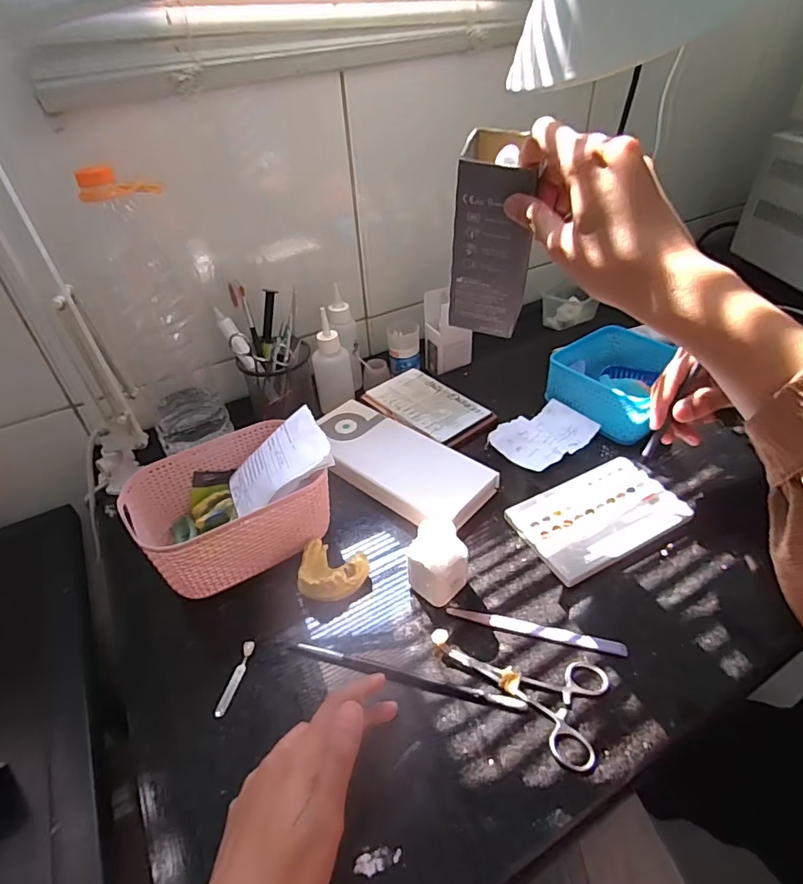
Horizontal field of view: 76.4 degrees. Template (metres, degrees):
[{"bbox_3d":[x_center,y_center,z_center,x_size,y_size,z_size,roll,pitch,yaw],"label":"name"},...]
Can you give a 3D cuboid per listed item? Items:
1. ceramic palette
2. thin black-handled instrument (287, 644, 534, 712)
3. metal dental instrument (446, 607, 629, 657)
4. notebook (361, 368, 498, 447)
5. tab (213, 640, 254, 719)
[{"bbox_3d":[0.187,0.066,0.486,0.152,0.013,0.096,-21,44,-20],"label":"ceramic palette"},{"bbox_3d":[0.003,0.175,0.383,0.176,0.009,0.008,9,42,14],"label":"thin black-handled instrument"},{"bbox_3d":[0.105,0.150,0.405,0.136,0.006,0.010,9,42,14],"label":"metal dental instrument"},{"bbox_3d":[0.030,-0.044,0.638,0.096,0.014,0.161,-31,47,-29],"label":"notebook"},{"bbox_3d":[-0.127,0.180,0.390,0.009,0.004,0.056,6,41,11],"label":"tab"}]

